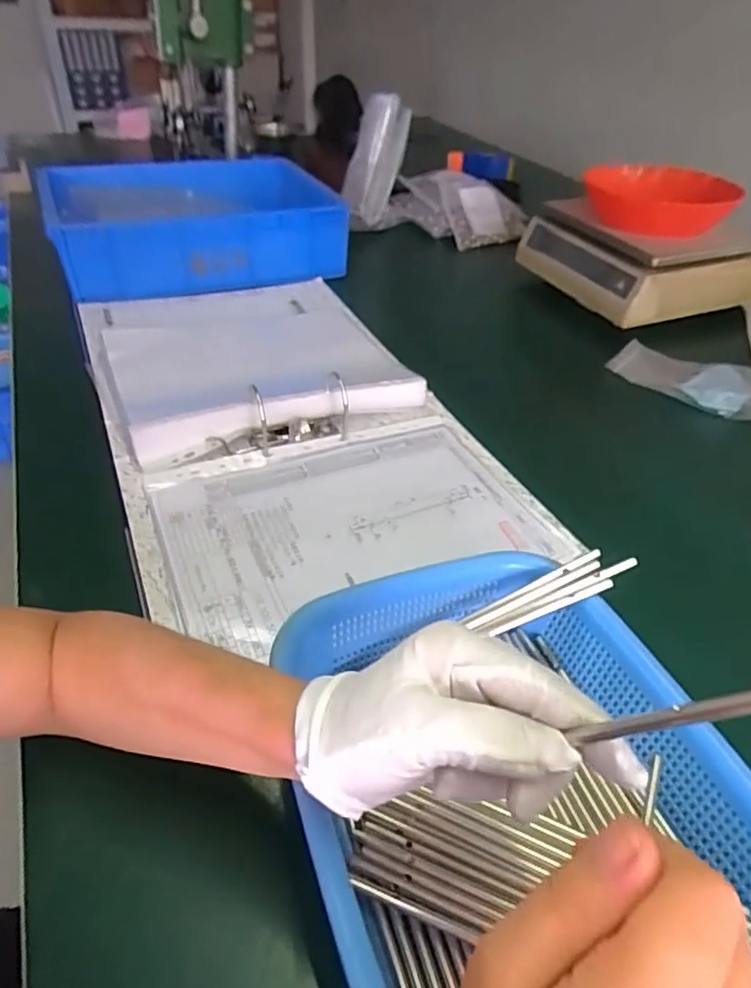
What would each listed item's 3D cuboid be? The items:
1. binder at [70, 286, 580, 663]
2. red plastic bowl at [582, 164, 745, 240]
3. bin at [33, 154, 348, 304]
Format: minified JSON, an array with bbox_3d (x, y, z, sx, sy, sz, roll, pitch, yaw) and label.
[{"bbox_3d":[-0.102,-0.095,0.631,0.341,0.048,0.573,-17,45,-21],"label":"binder"},{"bbox_3d":[0.420,-0.424,0.873,0.184,0.058,0.159,23,45,21],"label":"red plastic bowl"},{"bbox_3d":[-0.270,-0.402,0.900,0.387,0.114,0.274,-18,45,-22],"label":"bin"}]

